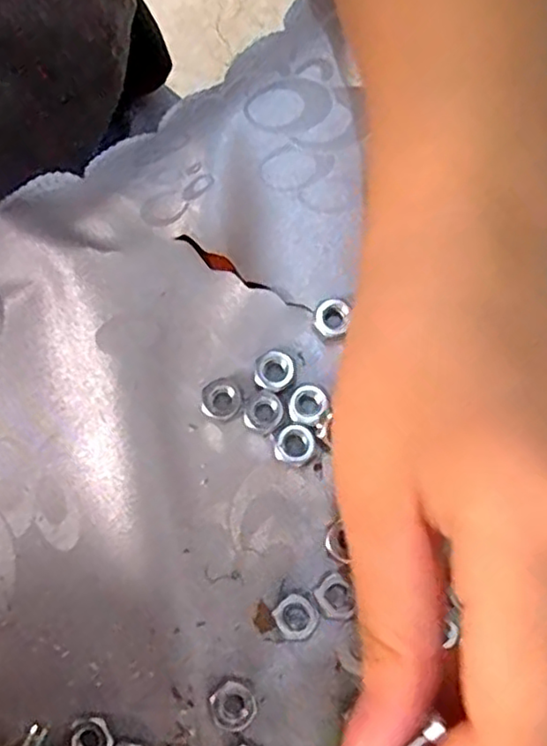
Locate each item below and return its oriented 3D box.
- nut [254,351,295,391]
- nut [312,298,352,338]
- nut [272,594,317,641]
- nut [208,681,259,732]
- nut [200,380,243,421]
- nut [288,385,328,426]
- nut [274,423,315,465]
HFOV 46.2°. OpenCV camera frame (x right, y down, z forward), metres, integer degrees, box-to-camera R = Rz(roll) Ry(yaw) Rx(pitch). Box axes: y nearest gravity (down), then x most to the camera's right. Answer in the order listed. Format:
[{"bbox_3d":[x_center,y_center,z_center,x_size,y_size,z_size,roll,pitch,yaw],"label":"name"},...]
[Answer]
[{"bbox_3d":[0.000,-0.001,0.211,0.013,0.004,0.013,0,79,1],"label":"nut"},{"bbox_3d":[0.019,-0.018,0.214,0.011,0.004,0.012,-35,80,-5],"label":"nut"},{"bbox_3d":[0.007,0.075,0.196,0.012,0.004,0.013,0,79,1],"label":"nut"},{"bbox_3d":[-0.012,0.099,0.191,0.013,0.006,0.012,43,83,9],"label":"nut"},{"bbox_3d":[-0.017,0.009,0.208,0.013,0.007,0.012,6,79,3],"label":"nut"},{"bbox_3d":[0.011,0.010,0.207,0.013,0.004,0.012,0,79,1],"label":"nut"},{"bbox_3d":[0.007,0.023,0.206,0.013,0.005,0.012,-4,79,1],"label":"nut"}]

